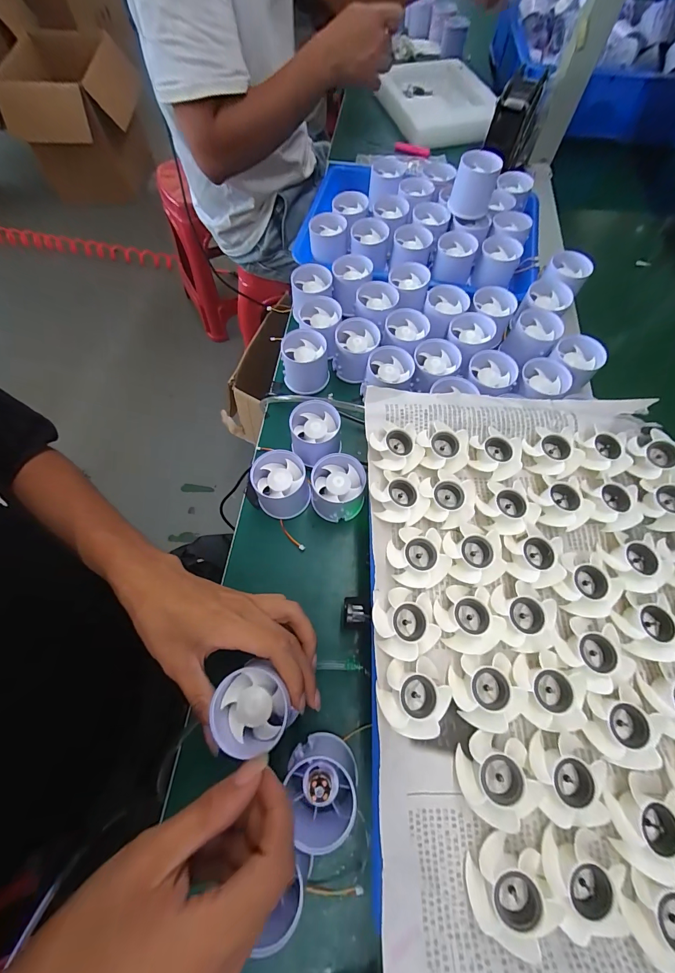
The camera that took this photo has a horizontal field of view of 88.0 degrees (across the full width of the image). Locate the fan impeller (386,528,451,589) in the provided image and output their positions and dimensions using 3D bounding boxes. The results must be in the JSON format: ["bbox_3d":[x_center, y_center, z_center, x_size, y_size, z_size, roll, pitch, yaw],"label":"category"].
[{"bbox_3d":[0.058,0.051,0.253,0.040,0.015,0.043,0,67,-1],"label":"fan impeller"}]

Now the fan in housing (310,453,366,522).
[{"bbox_3d":[0.000,0.003,0.353,0.054,0.049,0.054,4,67,1],"label":"fan in housing"}]

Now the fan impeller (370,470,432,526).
[{"bbox_3d":[0.048,0.008,0.267,0.040,0.013,0.042,0,67,-1],"label":"fan impeller"}]

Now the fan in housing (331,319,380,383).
[{"bbox_3d":[0.022,-0.162,0.421,0.051,0.049,0.056,0,67,-1],"label":"fan in housing"}]

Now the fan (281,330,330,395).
[{"bbox_3d":[-0.039,-0.148,0.417,0.054,0.053,0.050,-7,67,-4],"label":"fan"}]

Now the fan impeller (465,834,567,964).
[{"bbox_3d":[0.092,0.211,0.182,0.041,0.019,0.040,0,67,-1],"label":"fan impeller"}]

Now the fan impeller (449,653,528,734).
[{"bbox_3d":[0.094,0.127,0.218,0.044,0.012,0.040,-3,67,-2],"label":"fan impeller"}]

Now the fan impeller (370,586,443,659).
[{"bbox_3d":[0.045,0.090,0.233,0.040,0.017,0.042,0,67,-1],"label":"fan impeller"}]

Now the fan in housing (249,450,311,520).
[{"bbox_3d":[-0.057,-0.001,0.353,0.054,0.046,0.058,0,67,-1],"label":"fan in housing"}]

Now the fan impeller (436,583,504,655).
[{"bbox_3d":[0.087,0.089,0.235,0.041,0.016,0.041,0,67,-1],"label":"fan impeller"}]

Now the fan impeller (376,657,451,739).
[{"bbox_3d":[0.047,0.130,0.215,0.043,0.015,0.040,1,71,-2],"label":"fan impeller"}]

